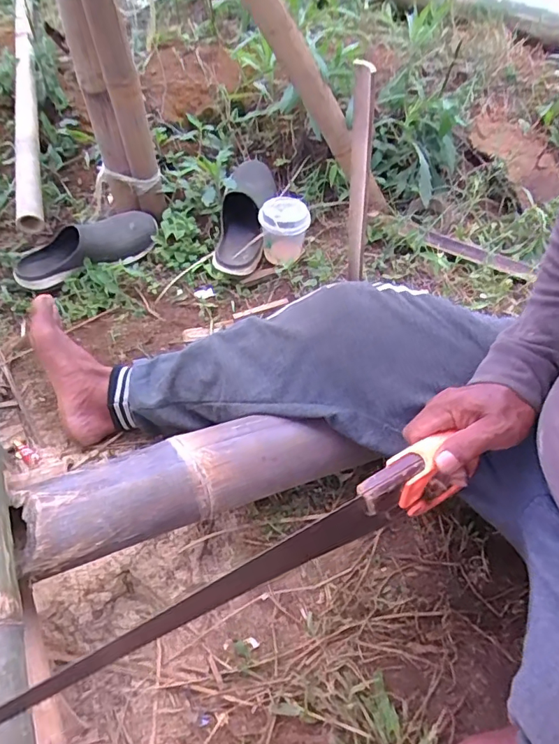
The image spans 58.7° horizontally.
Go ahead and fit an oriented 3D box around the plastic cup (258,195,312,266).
[{"bbox_3d":[0.011,-0.252,0.897,0.087,0.102,0.085,0,52,4],"label":"plastic cup"}]

